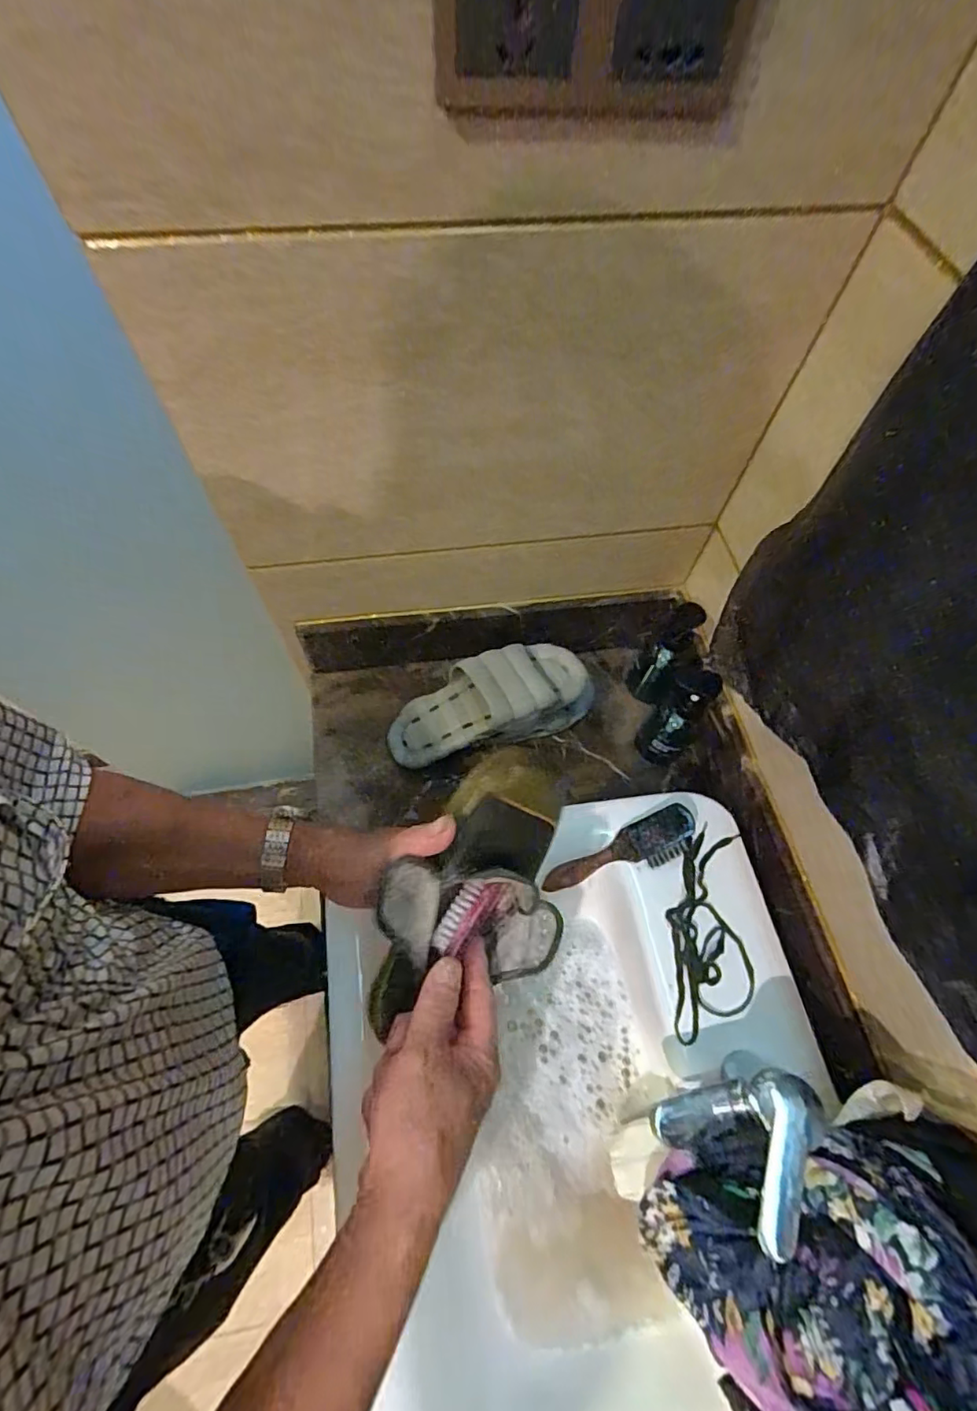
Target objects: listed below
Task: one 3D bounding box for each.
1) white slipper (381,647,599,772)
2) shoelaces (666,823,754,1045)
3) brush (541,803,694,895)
[{"bbox_3d":[0.004,-0.005,0.742,0.281,0.105,0.114,-21,65,-12],"label":"white slipper"},{"bbox_3d":[0.226,0.229,0.575,0.079,0.016,0.201,3,63,0],"label":"shoelaces"},{"bbox_3d":[0.141,0.160,0.600,0.170,0.032,0.048,-19,65,-11],"label":"brush"}]

